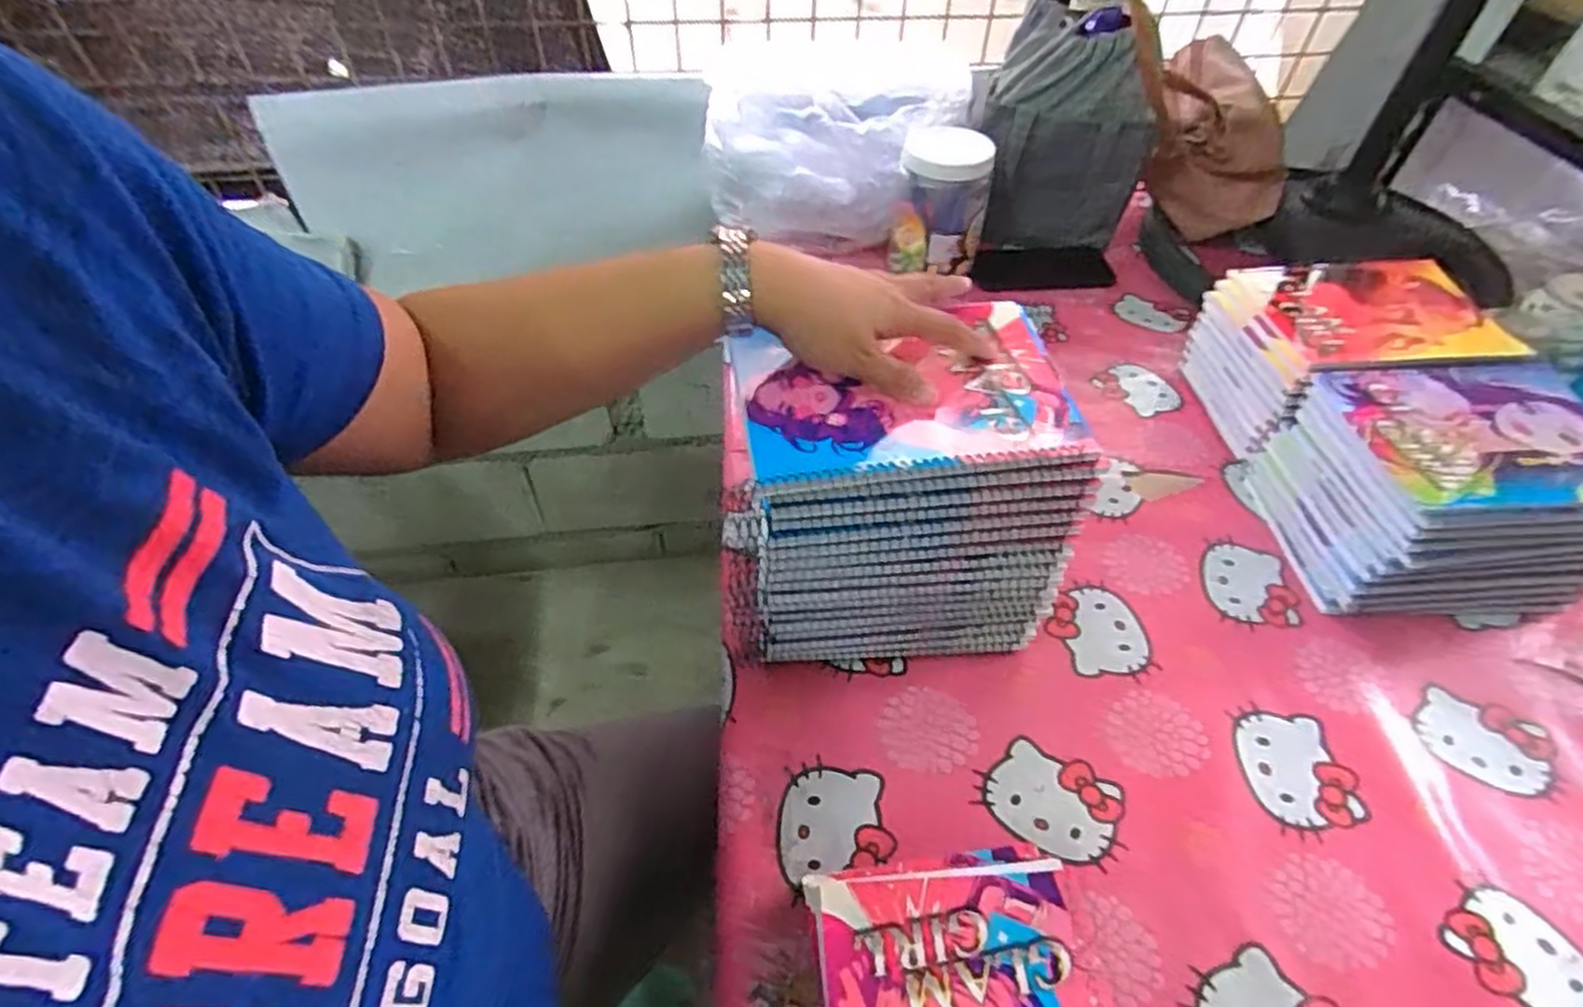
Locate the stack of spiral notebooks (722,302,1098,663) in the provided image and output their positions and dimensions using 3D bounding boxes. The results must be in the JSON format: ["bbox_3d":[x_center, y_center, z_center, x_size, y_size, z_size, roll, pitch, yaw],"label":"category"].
[{"bbox_3d":[0.066,-0.008,0.518,0.205,0.182,0.152,-5,48,-6],"label":"stack of spiral notebooks"}]

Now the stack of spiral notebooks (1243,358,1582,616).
[{"bbox_3d":[0.516,-0.012,0.591,0.196,0.121,0.164,-1,48,-2],"label":"stack of spiral notebooks"}]

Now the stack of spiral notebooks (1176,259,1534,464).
[{"bbox_3d":[0.511,-0.134,0.698,0.201,0.126,0.154,-5,48,-6],"label":"stack of spiral notebooks"}]

